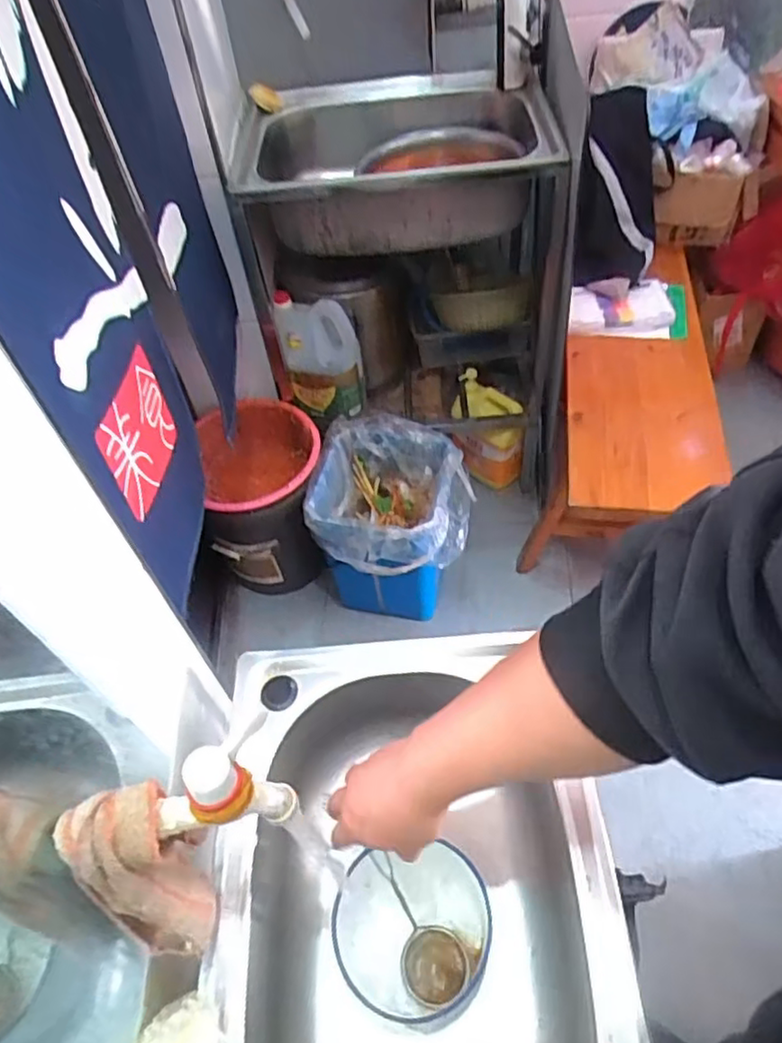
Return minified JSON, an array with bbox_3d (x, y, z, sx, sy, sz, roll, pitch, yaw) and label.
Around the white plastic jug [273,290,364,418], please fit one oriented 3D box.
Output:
[{"bbox_3d":[-0.153,-0.362,1.436,0.172,0.245,0.105,-1,52,5],"label":"white plastic jug"}]

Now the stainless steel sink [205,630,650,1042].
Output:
[{"bbox_3d":[0.025,0.357,0.618,0.333,0.161,0.464,-6,51,1],"label":"stainless steel sink"}]

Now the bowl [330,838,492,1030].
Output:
[{"bbox_3d":[0.018,0.399,0.640,0.151,0.055,0.144,-3,51,3],"label":"bowl"}]

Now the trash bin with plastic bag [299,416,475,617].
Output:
[{"bbox_3d":[0.011,0.016,1.452,0.314,0.390,0.295,9,53,12],"label":"trash bin with plastic bag"}]

